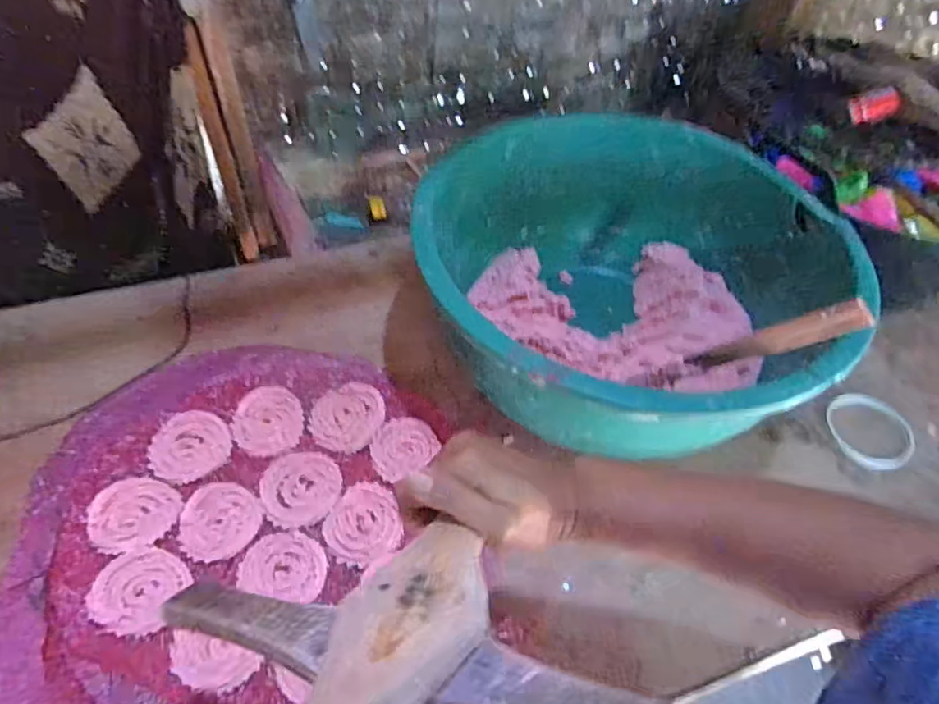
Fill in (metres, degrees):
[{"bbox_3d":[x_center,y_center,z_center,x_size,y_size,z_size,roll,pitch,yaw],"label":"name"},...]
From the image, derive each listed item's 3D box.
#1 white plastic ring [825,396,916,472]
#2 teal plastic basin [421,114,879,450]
[{"bbox_3d":[0.465,0.087,0.684,0.094,0.016,0.095,2,50,-2],"label":"white plastic ring"},{"bbox_3d":[0.162,-0.073,0.663,0.423,0.232,0.422,2,50,-2],"label":"teal plastic basin"}]

